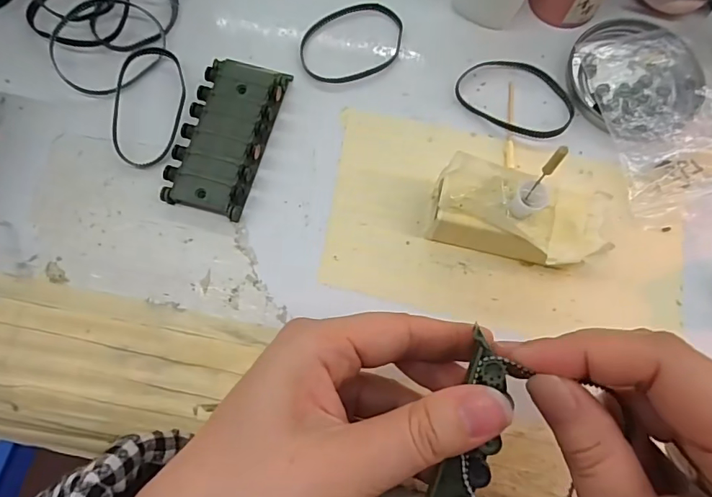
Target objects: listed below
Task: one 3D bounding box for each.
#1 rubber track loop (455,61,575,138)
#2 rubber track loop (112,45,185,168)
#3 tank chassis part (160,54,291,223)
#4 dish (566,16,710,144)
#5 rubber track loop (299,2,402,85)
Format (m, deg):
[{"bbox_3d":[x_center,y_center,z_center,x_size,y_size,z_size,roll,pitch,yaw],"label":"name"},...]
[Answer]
[{"bbox_3d":[0.097,-0.092,0.287,0.070,0.004,0.048,32,76,7],"label":"rubber track loop"},{"bbox_3d":[-0.117,-0.085,0.272,0.038,0.009,0.076,2,75,-1],"label":"rubber track loop"},{"bbox_3d":[-0.072,-0.063,0.268,0.043,0.015,0.089,16,75,3],"label":"tank chassis part"},{"bbox_3d":[0.168,-0.104,0.284,0.076,0.008,0.079,-28,77,-8],"label":"dish"},{"bbox_3d":[-0.003,-0.129,0.296,0.066,0.004,0.052,-15,76,-5],"label":"rubber track loop"}]

